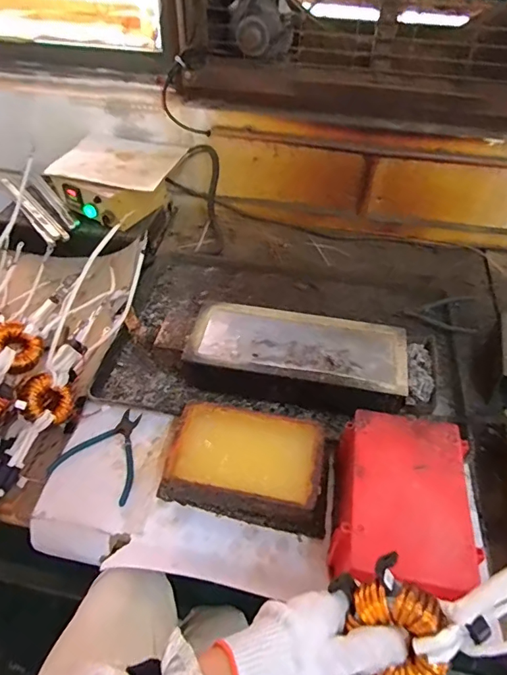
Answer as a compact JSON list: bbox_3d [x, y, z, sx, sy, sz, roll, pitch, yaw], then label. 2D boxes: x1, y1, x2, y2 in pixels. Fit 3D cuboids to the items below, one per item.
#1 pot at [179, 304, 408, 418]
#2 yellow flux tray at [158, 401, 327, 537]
[{"bbox_3d":[0.066,0.041,0.780,0.340,0.091,0.166,10,47,7],"label":"pot"},{"bbox_3d":[-0.009,0.176,0.665,0.216,0.072,0.145,10,47,8],"label":"yellow flux tray"}]

